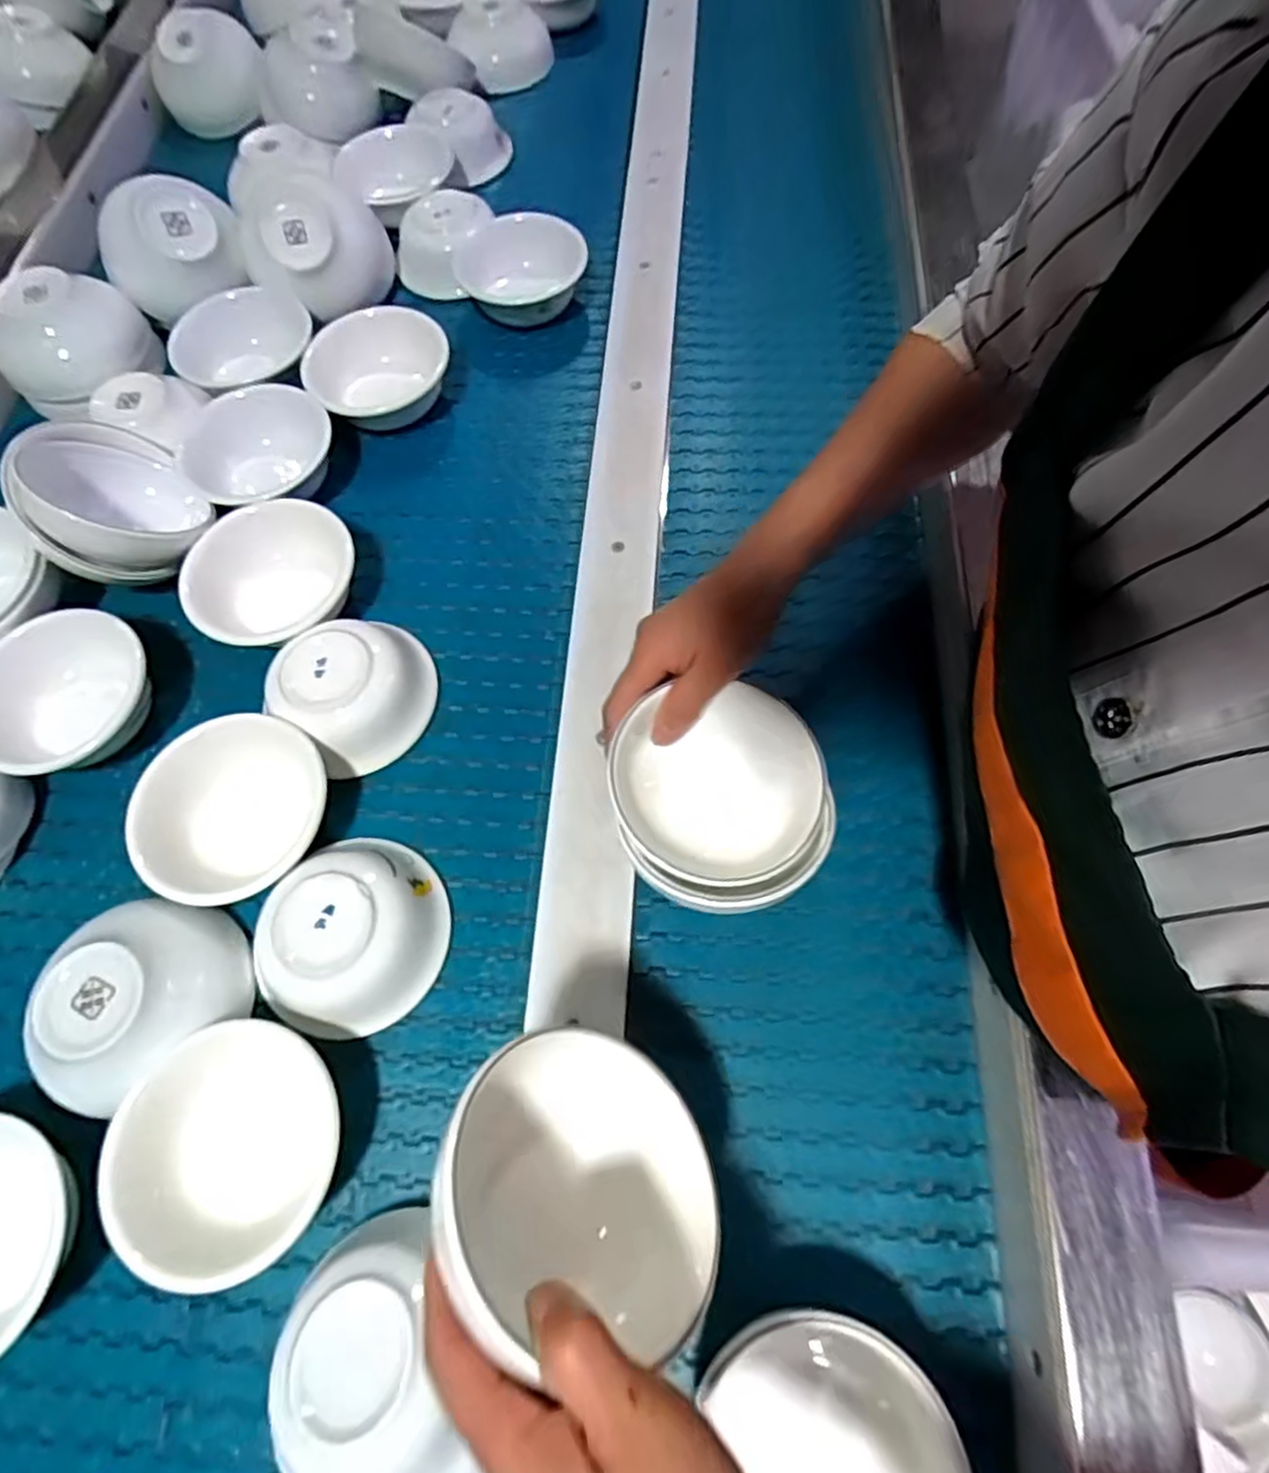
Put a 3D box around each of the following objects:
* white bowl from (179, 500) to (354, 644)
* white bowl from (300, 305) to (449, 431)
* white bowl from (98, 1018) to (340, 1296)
[{"bbox_3d":[-0.250,-0.109,0.495,0.099,0.051,0.116,7,68,5],"label":"white bowl"},{"bbox_3d":[-0.203,-0.291,0.569,0.105,0.048,0.102,-2,67,5],"label":"white bowl"},{"bbox_3d":[-0.203,0.208,0.362,0.100,0.048,0.110,-2,67,5],"label":"white bowl"}]

